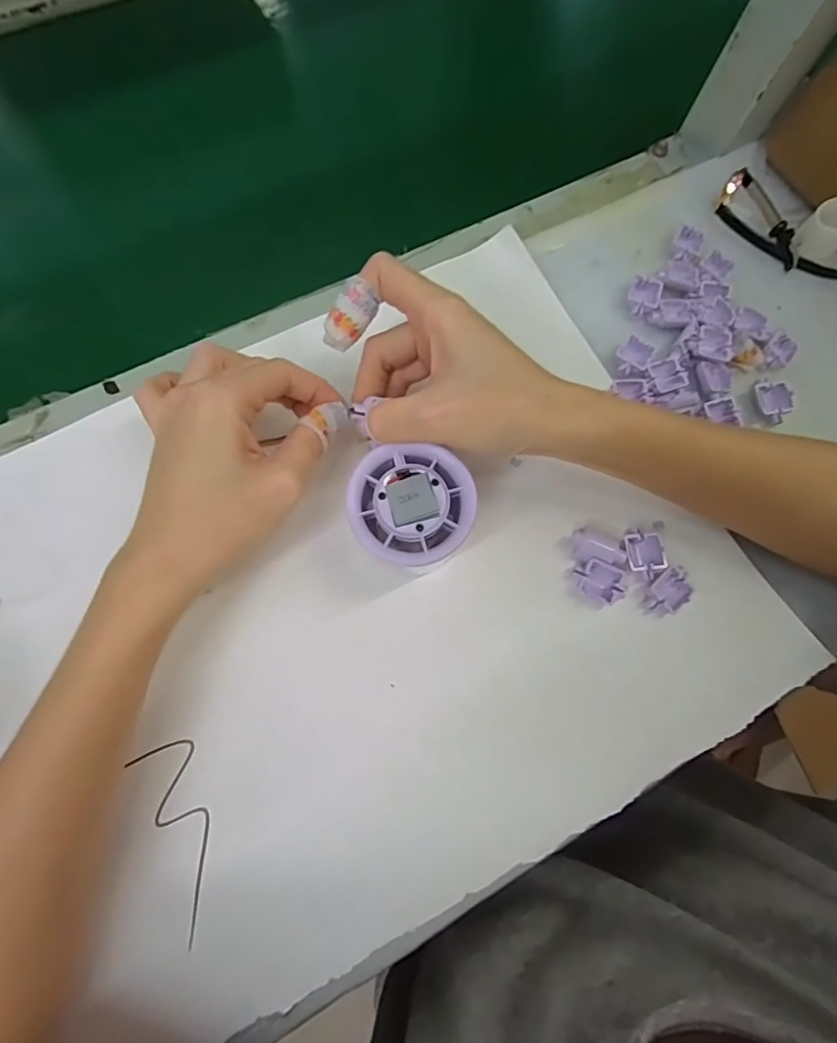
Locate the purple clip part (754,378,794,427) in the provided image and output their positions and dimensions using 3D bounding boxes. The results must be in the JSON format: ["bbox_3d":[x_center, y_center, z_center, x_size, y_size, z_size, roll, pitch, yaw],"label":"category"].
[{"bbox_3d":[0.215,-0.073,0.298,0.017,0.007,0.027,-12,78,-6],"label":"purple clip part"}]

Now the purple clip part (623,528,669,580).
[{"bbox_3d":[0.122,0.017,0.268,0.020,0.009,0.025,0,76,-4],"label":"purple clip part"}]

